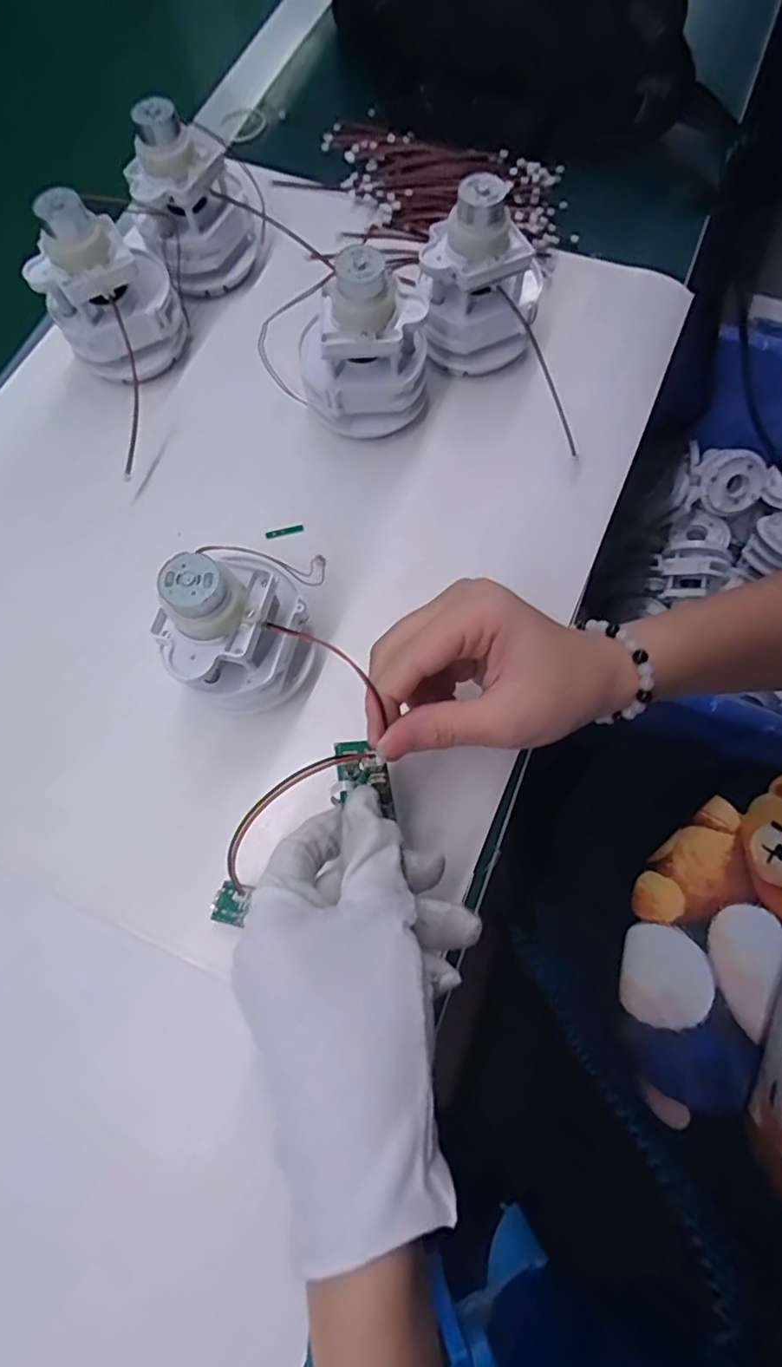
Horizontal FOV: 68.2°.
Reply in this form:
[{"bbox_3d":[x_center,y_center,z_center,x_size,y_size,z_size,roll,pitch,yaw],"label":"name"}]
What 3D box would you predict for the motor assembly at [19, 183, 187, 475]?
[{"bbox_3d":[-0.160,-0.222,0.327,0.074,0.082,0.071,-24,73,-6],"label":"motor assembly"}]

